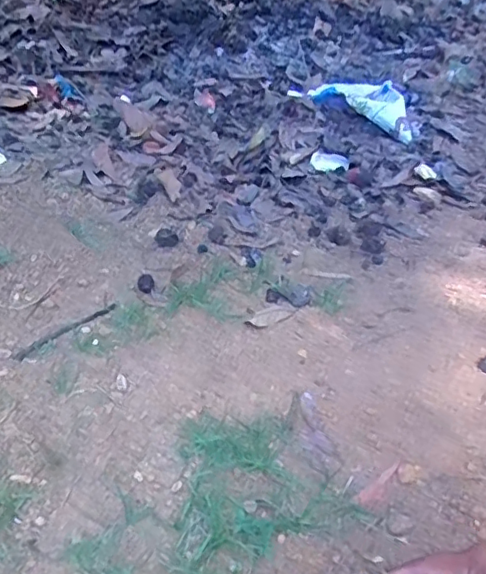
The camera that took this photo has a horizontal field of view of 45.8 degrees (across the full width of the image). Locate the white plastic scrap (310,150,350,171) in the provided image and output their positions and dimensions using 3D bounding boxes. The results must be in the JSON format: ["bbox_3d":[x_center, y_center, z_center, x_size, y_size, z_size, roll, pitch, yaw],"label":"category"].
[{"bbox_3d":[0.197,-0.282,1.306,0.086,0.005,0.062,18,62,12],"label":"white plastic scrap"}]

